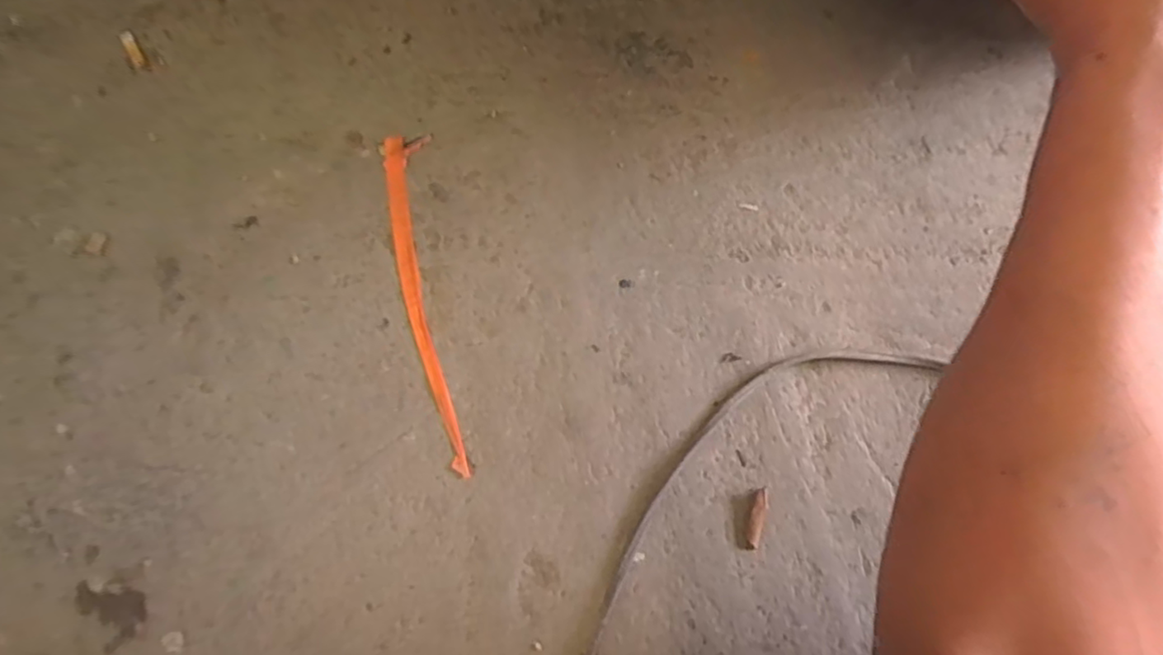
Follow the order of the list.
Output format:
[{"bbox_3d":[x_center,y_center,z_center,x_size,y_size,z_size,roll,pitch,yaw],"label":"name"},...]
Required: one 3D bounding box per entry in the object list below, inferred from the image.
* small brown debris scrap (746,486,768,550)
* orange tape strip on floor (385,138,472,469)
[{"bbox_3d":[0.155,0.168,0.542,0.013,0.010,0.054,16,78,2],"label":"small brown debris scrap"},{"bbox_3d":[-0.149,-0.026,0.579,0.045,0.012,0.325,-9,80,1],"label":"orange tape strip on floor"}]

